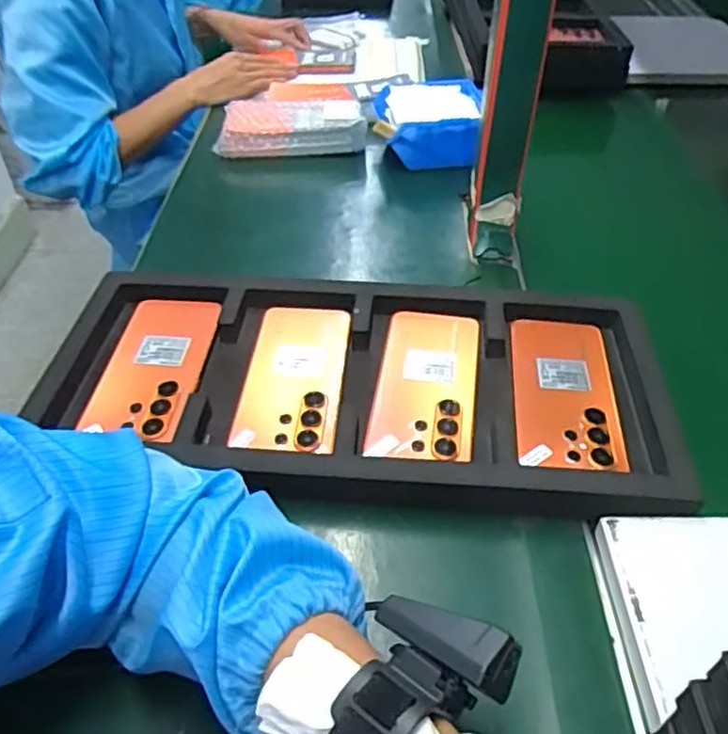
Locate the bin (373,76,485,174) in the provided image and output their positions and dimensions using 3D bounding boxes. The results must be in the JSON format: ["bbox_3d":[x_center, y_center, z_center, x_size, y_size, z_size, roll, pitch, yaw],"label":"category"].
[{"bbox_3d":[0.085,-0.306,0.864,0.125,0.070,0.127,-2,43,-3],"label":"bin"}]

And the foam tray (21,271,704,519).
[{"bbox_3d":[-0.008,0.014,0.544,0.475,0.040,0.216,3,43,4],"label":"foam tray"}]

